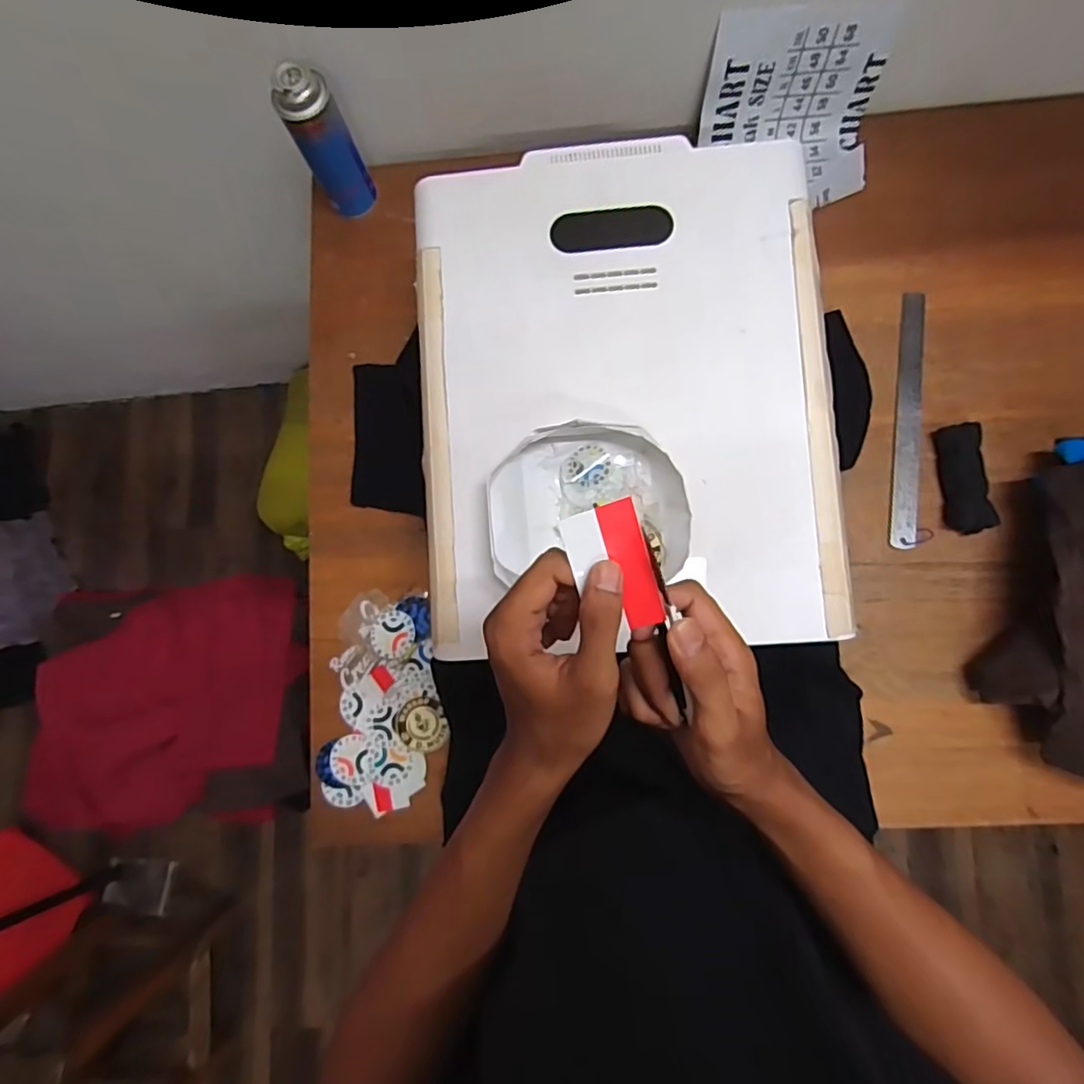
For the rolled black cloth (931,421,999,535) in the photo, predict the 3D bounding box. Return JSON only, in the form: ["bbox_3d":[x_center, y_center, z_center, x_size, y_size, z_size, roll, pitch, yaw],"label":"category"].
[{"bbox_3d":[0.502,-0.076,0.685,0.045,0.020,0.127,-5,86,3],"label":"rolled black cloth"}]

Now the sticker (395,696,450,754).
[{"bbox_3d":[-0.146,0.224,0.706,0.065,0.004,0.065,0,86,3],"label":"sticker"}]

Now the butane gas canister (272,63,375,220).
[{"bbox_3d":[-0.262,-0.482,0.711,0.063,0.175,0.059,-17,82,1],"label":"butane gas canister"}]

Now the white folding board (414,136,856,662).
[{"bbox_3d":[0.077,-0.152,0.568,0.395,0.028,0.496,-3,86,3],"label":"white folding board"}]

